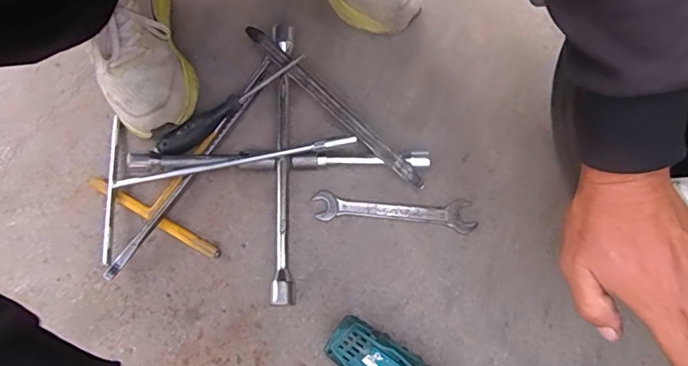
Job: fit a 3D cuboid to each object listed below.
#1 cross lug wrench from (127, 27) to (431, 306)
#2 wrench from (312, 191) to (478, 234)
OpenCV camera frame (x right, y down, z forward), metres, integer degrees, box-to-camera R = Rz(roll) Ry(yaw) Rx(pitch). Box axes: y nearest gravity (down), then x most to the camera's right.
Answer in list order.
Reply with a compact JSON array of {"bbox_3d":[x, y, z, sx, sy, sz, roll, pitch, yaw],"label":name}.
[{"bbox_3d":[-0.074,-0.026,0.566,0.251,0.043,0.250,41,77,12],"label":"cross lug wrench"},{"bbox_3d":[0.060,0.033,0.568,0.189,0.009,0.038,5,72,2],"label":"wrench"}]

